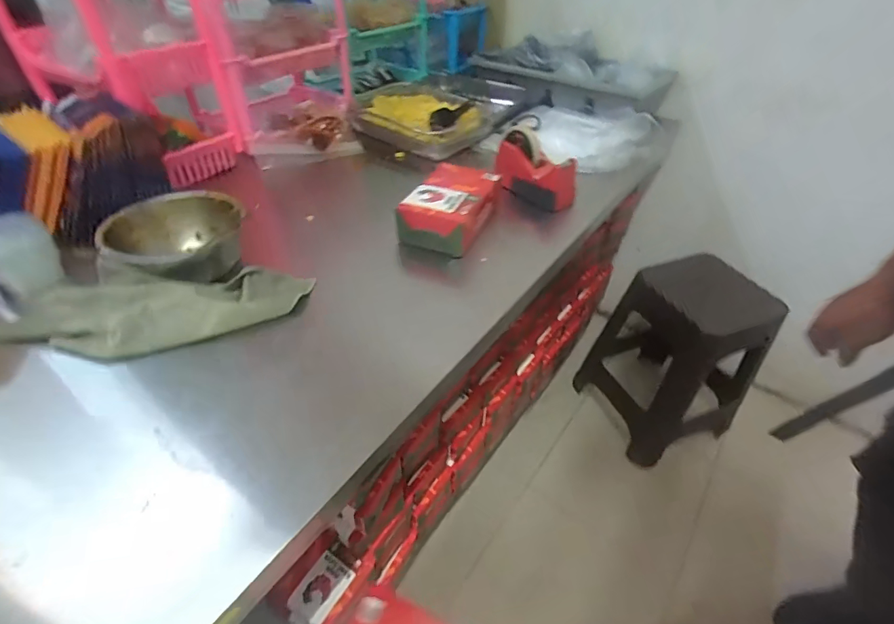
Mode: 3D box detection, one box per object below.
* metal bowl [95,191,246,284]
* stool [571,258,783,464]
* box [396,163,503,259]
[{"bbox_3d":[-0.365,-0.095,0.586,0.161,0.068,0.161,2,41,-2],"label":"metal bowl"},{"bbox_3d":[0.664,0.122,1.244,0.334,0.526,0.357,-13,44,-18],"label":"stool"},{"bbox_3d":[0.008,-0.168,0.697,0.110,0.068,0.181,18,43,16],"label":"box"}]

